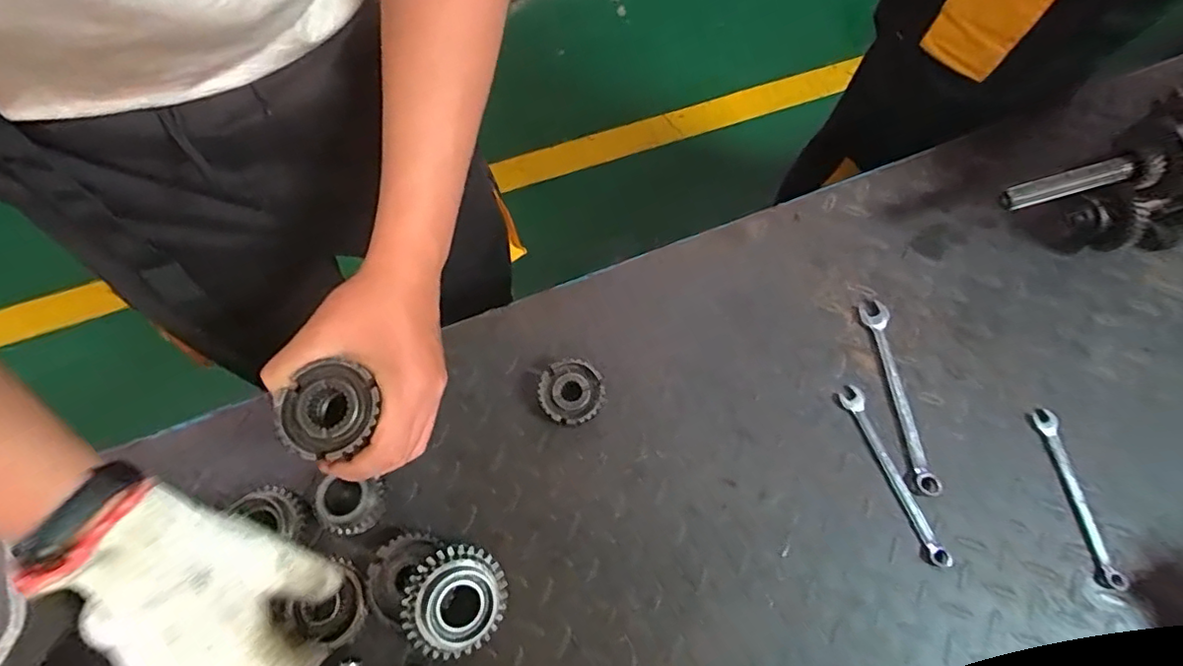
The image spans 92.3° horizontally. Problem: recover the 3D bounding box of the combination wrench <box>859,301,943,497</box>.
[{"bbox_3d":[0.276,0.054,0.510,0.020,0.007,0.175,-6,69,-3],"label":"combination wrench"}]

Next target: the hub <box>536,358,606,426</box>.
[{"bbox_3d":[-0.019,0.053,0.505,0.056,0.026,0.057,0,69,-1],"label":"hub"}]

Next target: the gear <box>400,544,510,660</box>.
[{"bbox_3d":[-0.102,0.202,0.431,0.076,0.032,0.076,6,68,-16],"label":"gear"}]

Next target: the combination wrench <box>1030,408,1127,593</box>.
[{"bbox_3d":[0.416,0.139,0.485,0.019,0.007,0.146,-8,70,-4],"label":"combination wrench"}]

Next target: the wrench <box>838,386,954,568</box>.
[{"bbox_3d":[0.260,0.121,0.491,0.019,0.006,0.157,-18,71,-7],"label":"wrench"}]

